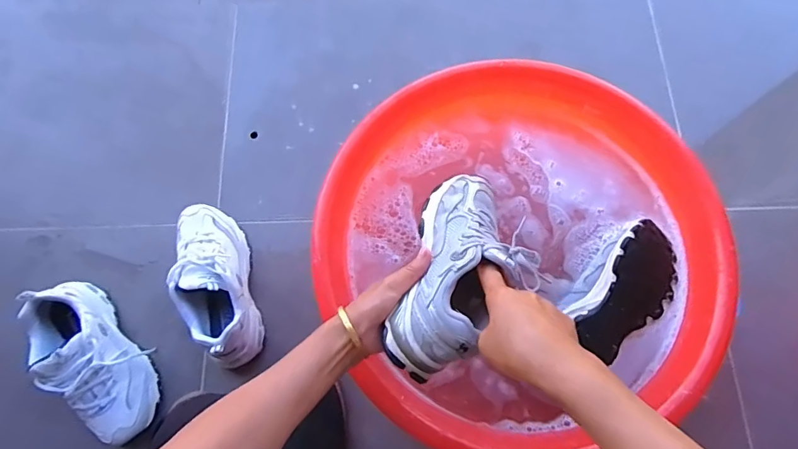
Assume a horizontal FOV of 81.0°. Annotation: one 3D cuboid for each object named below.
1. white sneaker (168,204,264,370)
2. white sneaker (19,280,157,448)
[{"bbox_3d":[-0.268,0.081,0.677,0.087,0.087,0.238,-14,73,-4],"label":"white sneaker"},{"bbox_3d":[-0.423,0.186,0.637,0.215,0.101,0.098,42,77,12],"label":"white sneaker"}]

